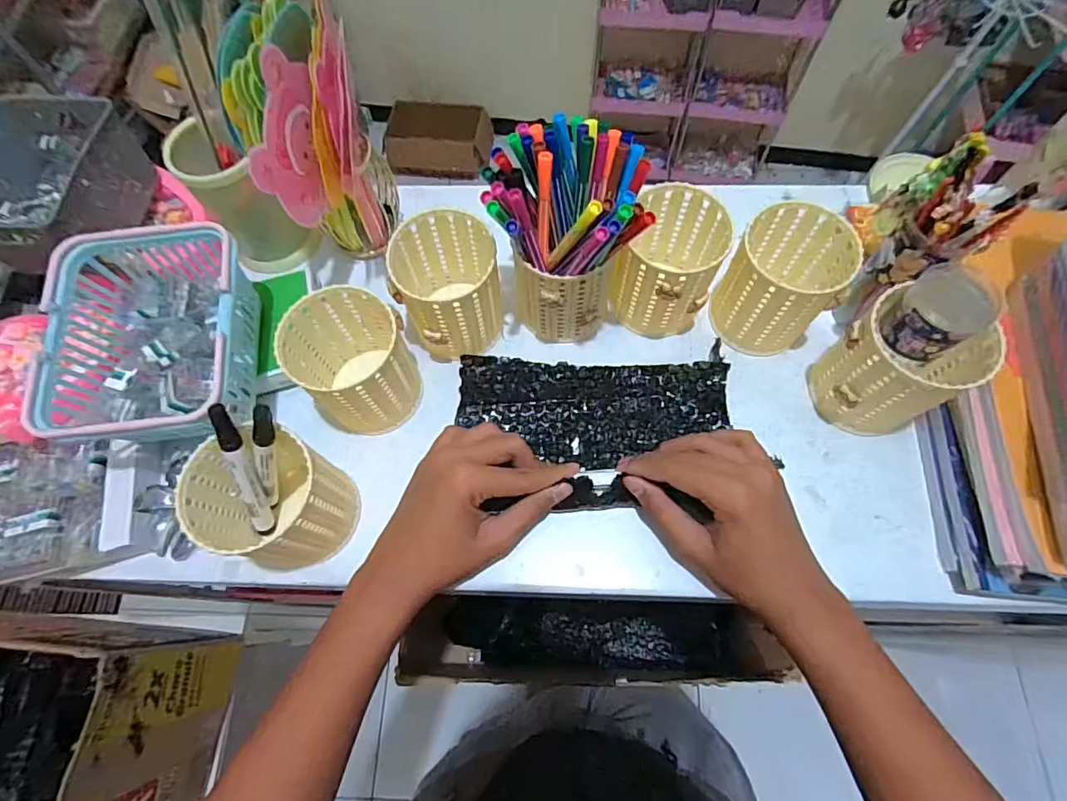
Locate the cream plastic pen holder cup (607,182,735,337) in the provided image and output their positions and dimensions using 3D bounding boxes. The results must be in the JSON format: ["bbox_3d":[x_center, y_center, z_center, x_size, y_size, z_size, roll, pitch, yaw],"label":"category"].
[{"bbox_3d":[0.113,-0.113,0.443,0.077,0.095,0.086,26,71,12],"label":"cream plastic pen holder cup"}]

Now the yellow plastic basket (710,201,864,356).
[{"bbox_3d":[0.201,-0.097,0.431,0.082,0.092,0.085,-1,68,2],"label":"yellow plastic basket"}]

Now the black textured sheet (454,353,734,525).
[{"bbox_3d":[0.045,0.024,0.429,0.221,0.027,0.126,4,68,3],"label":"black textured sheet"}]

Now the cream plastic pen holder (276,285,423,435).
[{"bbox_3d":[-0.139,-0.029,0.415,0.080,0.100,0.084,-1,68,2],"label":"cream plastic pen holder"}]

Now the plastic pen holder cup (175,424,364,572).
[{"bbox_3d":[-0.181,0.074,0.374,0.083,0.104,0.078,-1,68,2],"label":"plastic pen holder cup"}]

